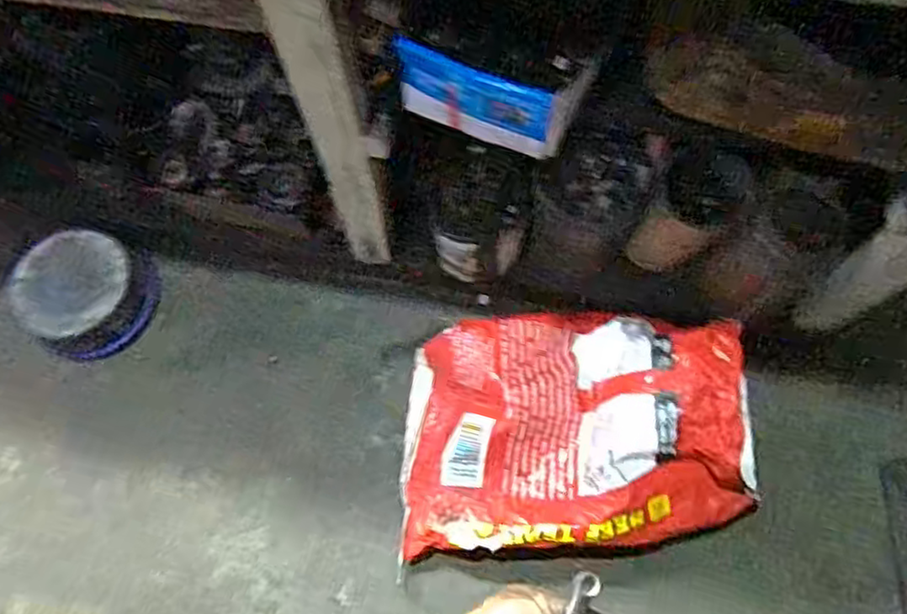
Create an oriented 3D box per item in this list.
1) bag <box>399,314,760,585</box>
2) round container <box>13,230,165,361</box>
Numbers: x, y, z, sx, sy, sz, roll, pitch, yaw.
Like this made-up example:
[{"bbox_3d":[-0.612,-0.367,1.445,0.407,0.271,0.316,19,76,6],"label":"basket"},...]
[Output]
[{"bbox_3d":[0.177,0.176,1.023,0.535,0.158,0.354,-10,71,-1],"label":"bag"},{"bbox_3d":[-0.651,-0.025,1.191,0.210,0.117,0.209,-1,69,3],"label":"round container"}]

